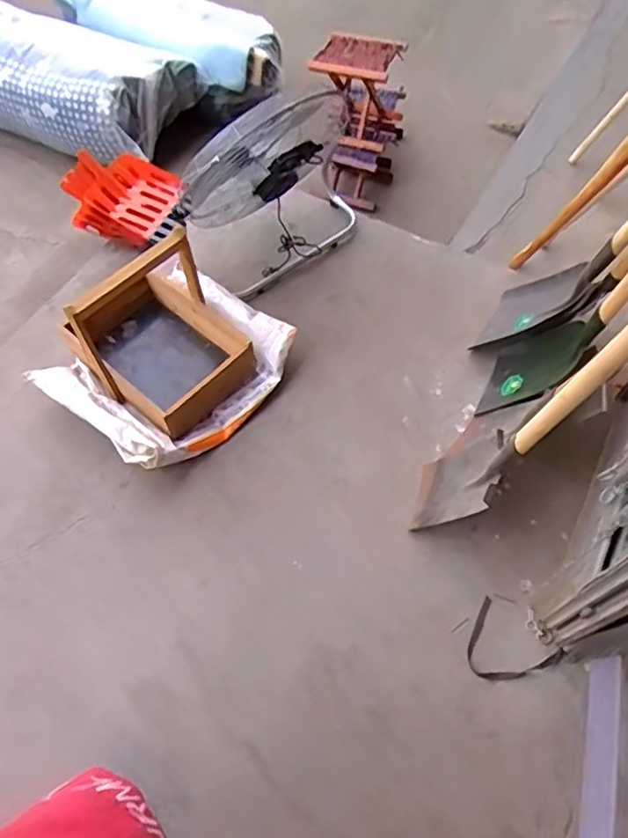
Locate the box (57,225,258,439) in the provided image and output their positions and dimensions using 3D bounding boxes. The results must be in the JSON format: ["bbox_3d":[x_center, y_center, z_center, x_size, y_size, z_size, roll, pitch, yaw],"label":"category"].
[{"bbox_3d":[-0.410,-0.233,1.548,0.337,0.369,0.450,-39,63,-18],"label":"box"}]

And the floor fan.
[{"bbox_3d":[-0.102,-0.618,1.645,0.517,0.482,0.250,-35,60,-17],"label":"floor fan"}]

